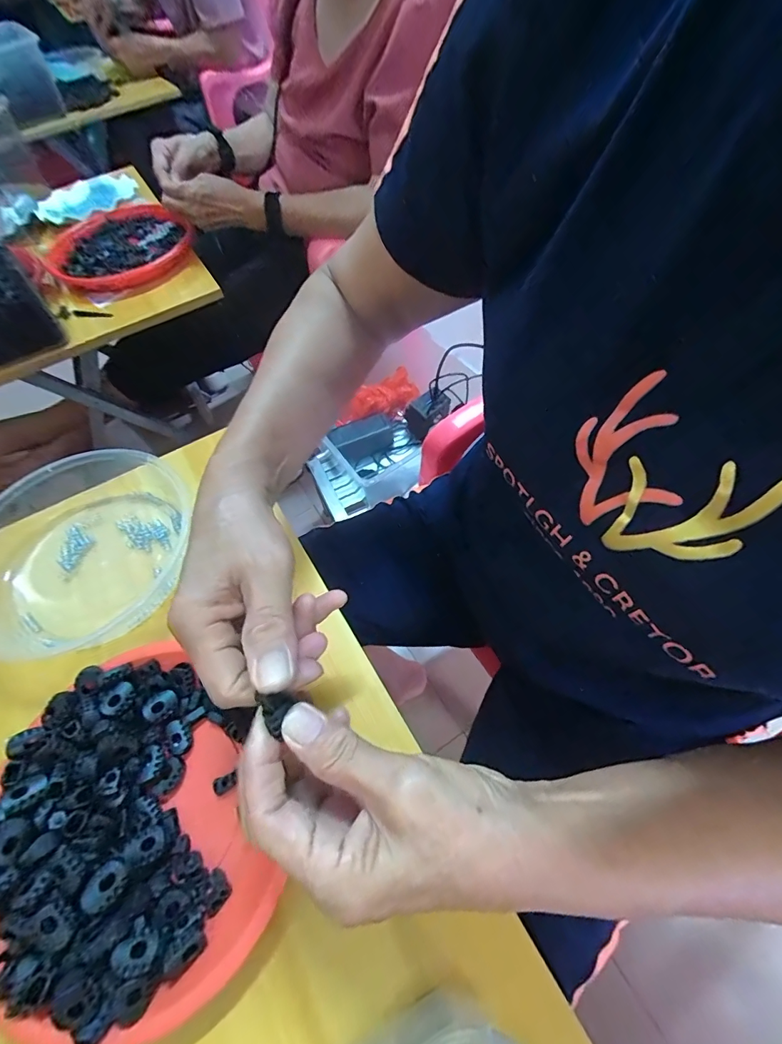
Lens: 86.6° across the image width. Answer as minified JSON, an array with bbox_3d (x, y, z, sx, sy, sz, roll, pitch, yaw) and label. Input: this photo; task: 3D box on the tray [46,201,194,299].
[{"bbox_3d":[-0.485,-0.496,0.745,0.229,0.041,0.288,-29,62,-13],"label":"tray"}]

